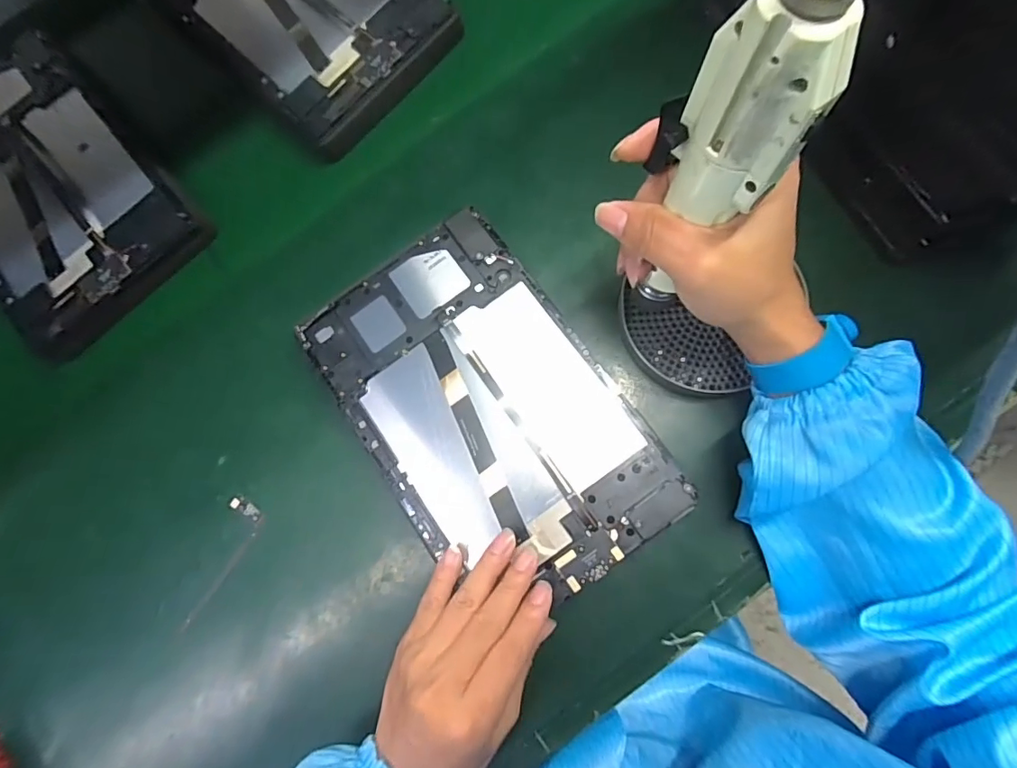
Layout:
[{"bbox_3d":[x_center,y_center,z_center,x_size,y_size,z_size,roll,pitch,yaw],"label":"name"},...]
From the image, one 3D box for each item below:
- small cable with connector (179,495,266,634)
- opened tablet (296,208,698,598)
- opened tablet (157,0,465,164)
[{"bbox_3d":[-0.199,0.121,0.340,0.029,0.005,0.090,31,87,9],"label":"small cable with connector"},{"bbox_3d":[-0.016,0.015,0.314,0.147,0.013,0.234,-35,81,0],"label":"opened tablet"},{"bbox_3d":[-0.174,-0.308,0.401,0.259,0.024,0.146,44,87,11],"label":"opened tablet"}]

